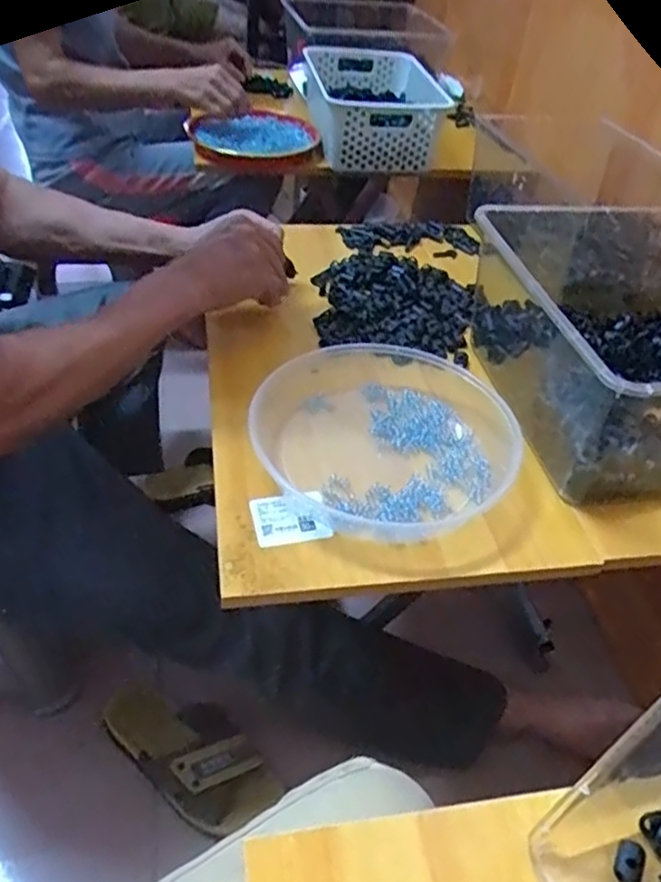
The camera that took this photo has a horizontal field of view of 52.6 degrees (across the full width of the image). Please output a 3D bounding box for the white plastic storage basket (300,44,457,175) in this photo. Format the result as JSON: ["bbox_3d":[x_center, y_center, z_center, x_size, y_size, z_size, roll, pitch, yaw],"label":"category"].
[{"bbox_3d":[0.071,-0.628,1.235,0.211,0.100,0.402,-4,43,-7],"label":"white plastic storage basket"}]

